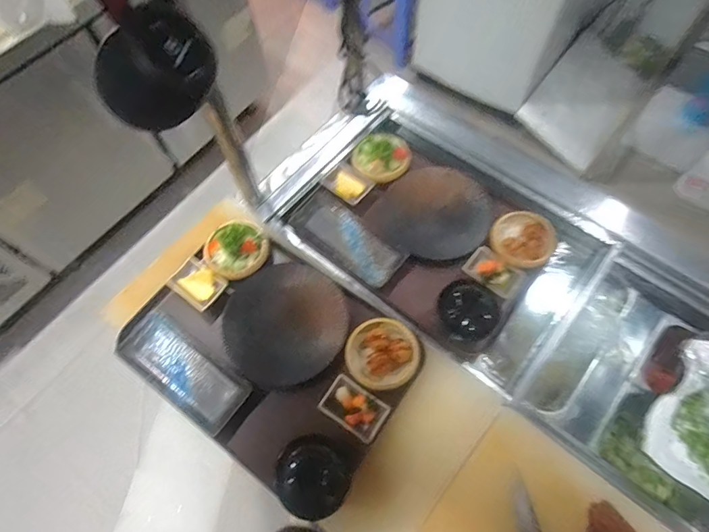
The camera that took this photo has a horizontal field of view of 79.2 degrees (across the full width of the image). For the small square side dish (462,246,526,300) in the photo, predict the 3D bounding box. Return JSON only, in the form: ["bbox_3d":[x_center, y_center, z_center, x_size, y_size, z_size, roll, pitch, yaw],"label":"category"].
[{"bbox_3d":[0.238,0.011,0.733,0.090,0.018,0.056,39,72,18],"label":"small square side dish"}]

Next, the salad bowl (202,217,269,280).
[{"bbox_3d":[-0.199,-0.028,0.716,0.106,0.044,0.089,-19,66,-7],"label":"salad bowl"}]

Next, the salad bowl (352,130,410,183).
[{"bbox_3d":[0.053,-0.215,0.832,0.104,0.029,0.108,36,71,17],"label":"salad bowl"}]

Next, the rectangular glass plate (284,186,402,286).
[{"bbox_3d":[-0.013,-0.052,0.780,0.215,0.020,0.093,36,71,17],"label":"rectangular glass plate"}]

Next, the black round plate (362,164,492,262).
[{"bbox_3d":[0.151,-0.100,0.793,0.192,0.015,0.204,-1,65,1],"label":"black round plate"}]

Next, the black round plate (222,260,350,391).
[{"bbox_3d":[-0.112,0.092,0.693,0.190,0.023,0.192,-1,65,1],"label":"black round plate"}]

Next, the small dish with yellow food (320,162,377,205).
[{"bbox_3d":[-0.014,-0.158,0.817,0.085,0.017,0.067,37,71,17],"label":"small dish with yellow food"}]

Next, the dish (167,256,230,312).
[{"bbox_3d":[-0.262,0.028,0.712,0.087,0.022,0.063,35,71,16],"label":"dish"}]

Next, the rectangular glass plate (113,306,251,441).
[{"bbox_3d":[-0.261,0.163,0.660,0.211,0.032,0.089,34,71,16],"label":"rectangular glass plate"}]

